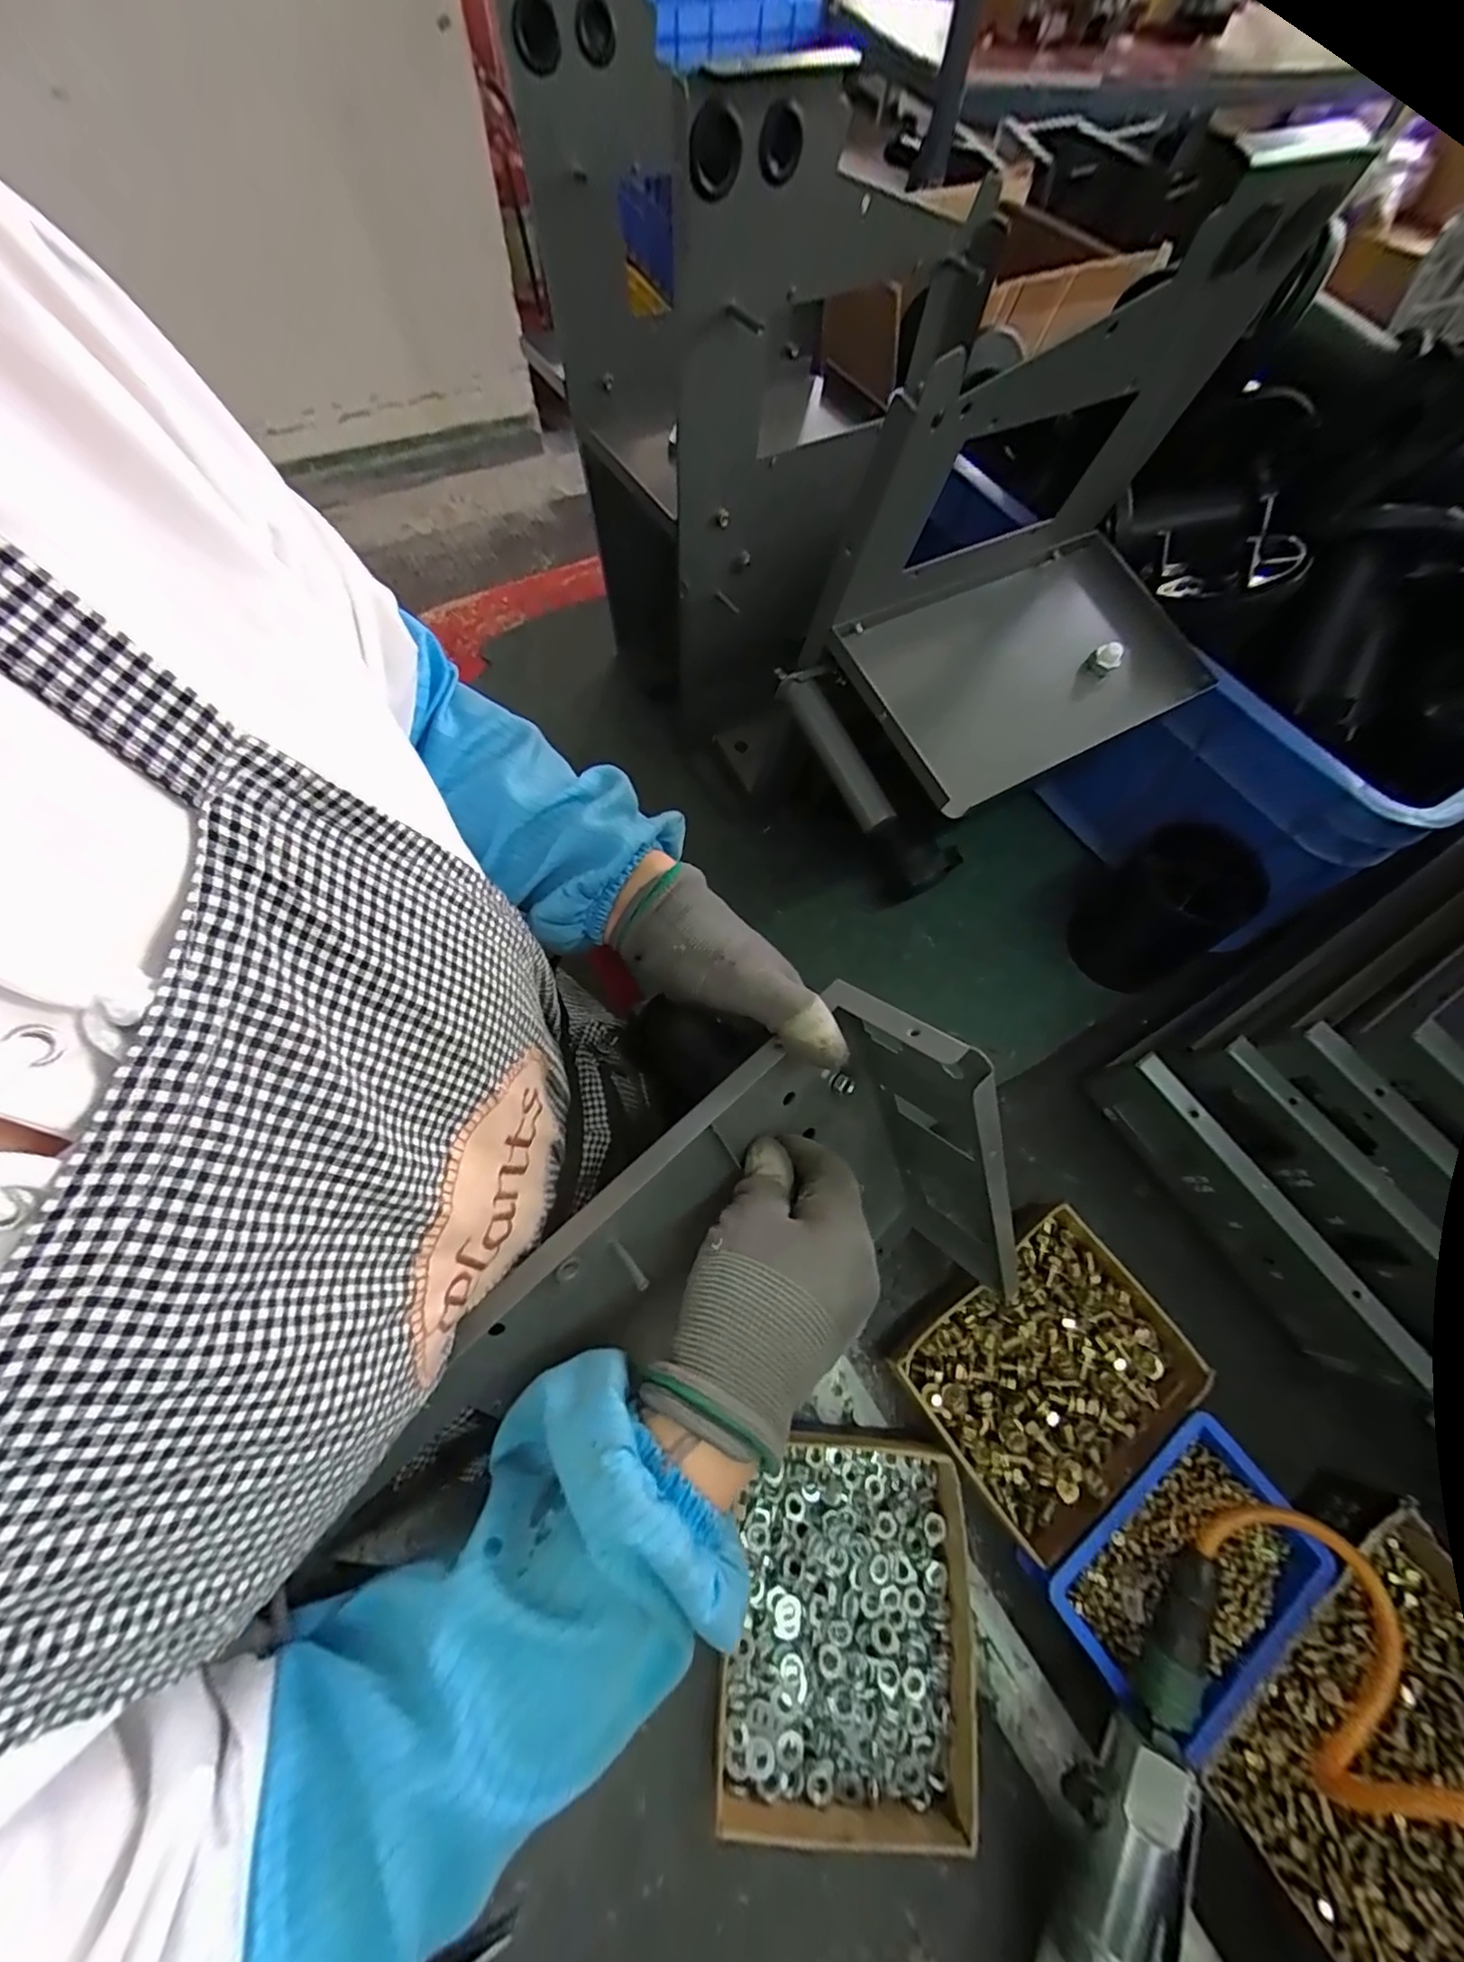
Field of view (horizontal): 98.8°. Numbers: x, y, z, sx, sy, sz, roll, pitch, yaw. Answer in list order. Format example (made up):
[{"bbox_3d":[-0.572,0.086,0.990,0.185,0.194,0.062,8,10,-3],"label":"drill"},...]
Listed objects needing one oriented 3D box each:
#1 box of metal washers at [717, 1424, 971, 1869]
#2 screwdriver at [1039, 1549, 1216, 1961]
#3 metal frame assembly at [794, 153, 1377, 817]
[{"bbox_3d":[0.069,0.377,0.376,0.140,0.037,0.172,7,65,0],"label":"box of metal washers"},{"bbox_3d":[0.175,0.482,0.302,0.052,0.037,0.371,22,81,7],"label":"screwdriver"},{"bbox_3d":[0.206,-0.250,0.363,0.258,0.226,0.135,-26,69,-14],"label":"metal frame assembly"}]

